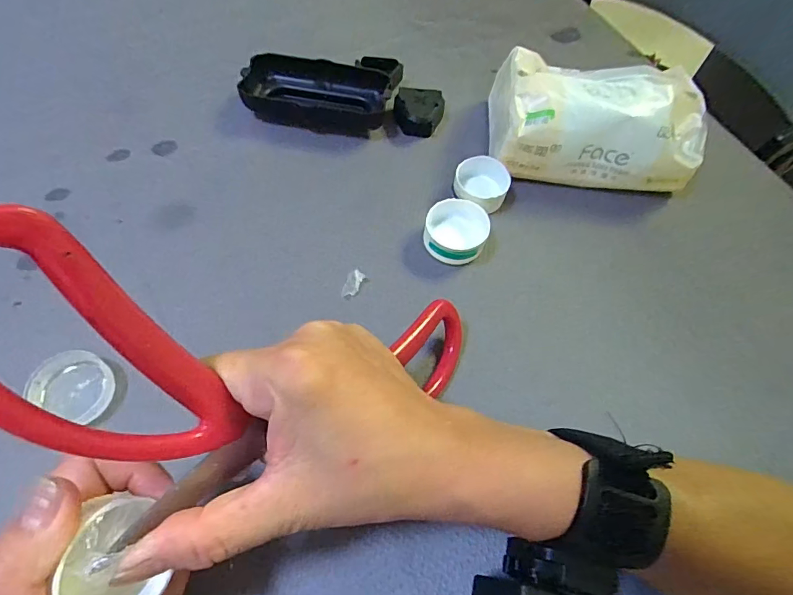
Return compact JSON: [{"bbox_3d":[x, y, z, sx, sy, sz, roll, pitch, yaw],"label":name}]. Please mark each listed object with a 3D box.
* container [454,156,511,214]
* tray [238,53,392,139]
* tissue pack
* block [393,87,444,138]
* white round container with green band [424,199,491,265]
[{"bbox_3d":[0.060,-0.080,0.322,0.036,0.017,0.039,1,63,-3],"label":"container"},{"bbox_3d":[-0.062,-0.160,0.357,0.109,0.024,0.056,5,63,-1],"label":"tray"},{"bbox_3d":[0.143,-0.134,0.328,0.144,0.055,0.085,6,63,-1],"label":"tissue pack"},{"bbox_3d":[0.018,-0.148,0.361,0.038,0.019,0.037,9,63,1],"label":"block"},{"bbox_3d":[0.040,-0.044,0.303,0.040,0.022,0.037,1,63,-3],"label":"white round container with green band"}]

